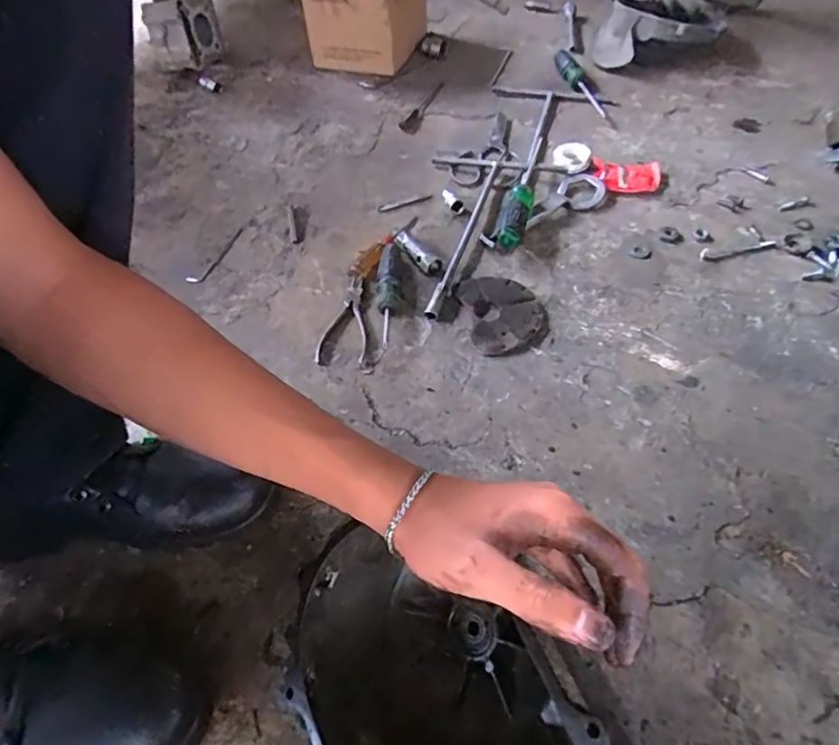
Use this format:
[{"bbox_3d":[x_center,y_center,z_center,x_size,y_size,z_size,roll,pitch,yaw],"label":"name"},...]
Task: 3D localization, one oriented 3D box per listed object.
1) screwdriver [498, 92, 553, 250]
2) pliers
[{"bbox_3d":[0.158,-0.296,0.773,0.036,0.036,0.368,13,55,13],"label":"screwdriver"},{"bbox_3d":[-0.072,-0.085,0.646,0.074,0.020,0.190,3,53,6],"label":"pliers"}]

